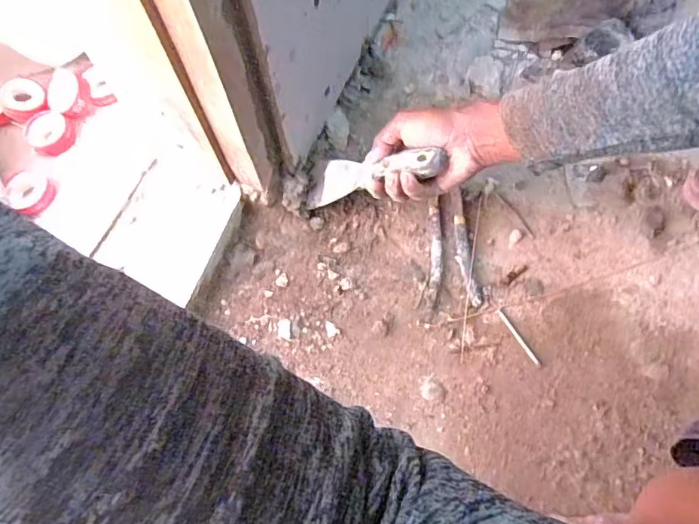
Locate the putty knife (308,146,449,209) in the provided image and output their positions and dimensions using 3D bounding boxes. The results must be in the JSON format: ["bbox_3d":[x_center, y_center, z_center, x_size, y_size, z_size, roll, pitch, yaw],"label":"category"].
[{"bbox_3d":[0.018,-0.099,0.567,0.204,0.020,0.060,-2,58,50],"label":"putty knife"}]

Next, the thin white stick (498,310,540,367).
[{"bbox_3d":[0.188,0.084,0.567,0.006,0.004,0.072,-30,69,-10],"label":"thin white stick"}]

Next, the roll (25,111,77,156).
[{"bbox_3d":[-0.377,-0.163,0.641,0.058,0.026,0.055,-2,68,4],"label":"roll"}]

